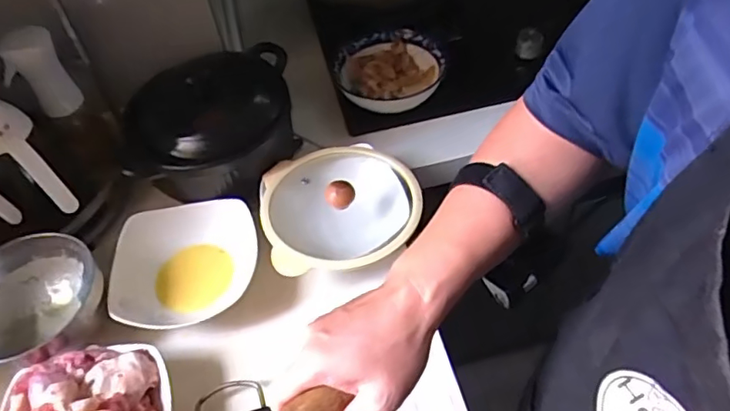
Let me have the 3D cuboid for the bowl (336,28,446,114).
[{"bbox_3d":[0.038,-0.198,0.859,0.153,0.068,0.143,-3,51,3],"label":"bowl"}]

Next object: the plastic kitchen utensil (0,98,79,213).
[{"bbox_3d":[-0.384,-0.056,0.633,0.025,0.155,0.062,3,43,51],"label":"plastic kitchen utensil"}]

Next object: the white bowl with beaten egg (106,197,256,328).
[{"bbox_3d":[-0.210,0.073,0.674,0.168,0.070,0.150,-19,52,-10],"label":"white bowl with beaten egg"}]

